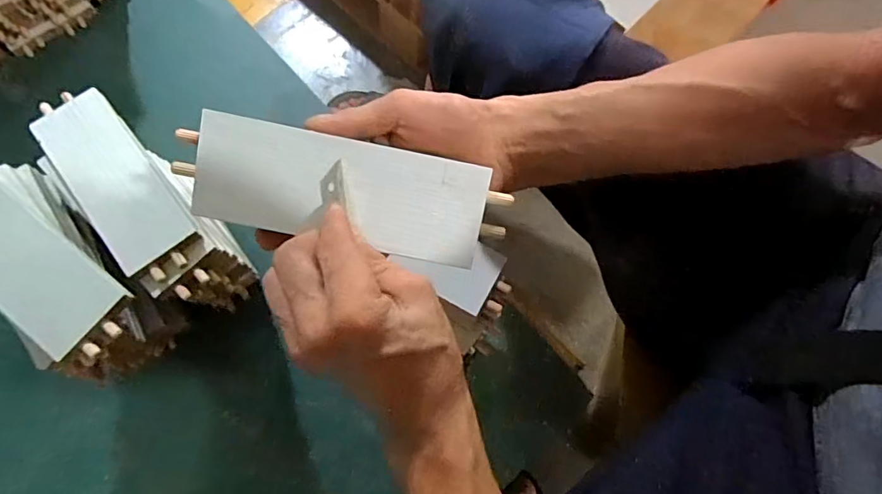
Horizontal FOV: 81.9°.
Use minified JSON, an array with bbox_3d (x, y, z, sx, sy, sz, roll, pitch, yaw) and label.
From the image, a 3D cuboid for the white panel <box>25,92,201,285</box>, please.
[{"bbox_3d":[-0.284,-0.058,0.443,0.067,0.012,0.192,-38,78,-11],"label":"white panel"}]

